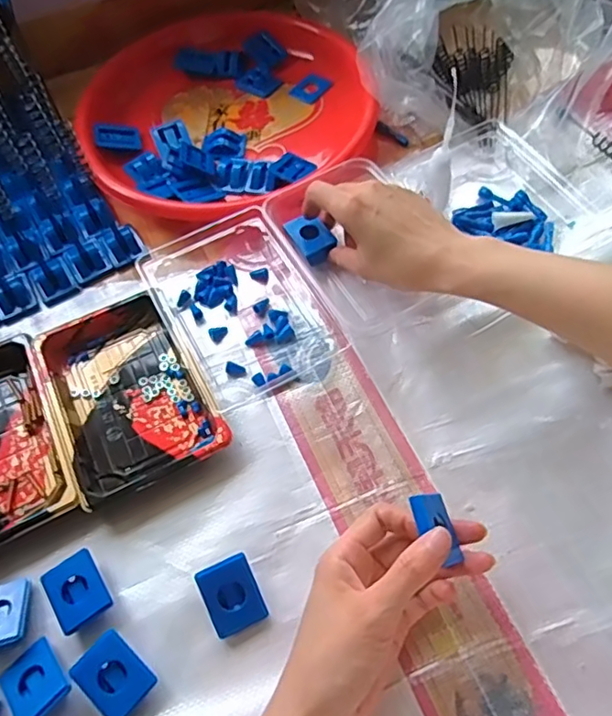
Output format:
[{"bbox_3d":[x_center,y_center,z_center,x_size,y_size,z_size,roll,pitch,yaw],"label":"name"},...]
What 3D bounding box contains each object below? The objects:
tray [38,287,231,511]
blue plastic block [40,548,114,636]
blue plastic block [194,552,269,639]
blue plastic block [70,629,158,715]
[{"bbox_3d":[-0.136,0.026,0.450,0.106,0.025,0.157,-26,61,-10],"label":"tray"},{"bbox_3d":[-0.148,0.153,0.383,0.034,0.016,0.043,-31,62,-13],"label":"blue plastic block"},{"bbox_3d":[-0.047,0.152,0.375,0.035,0.021,0.040,-23,61,-9],"label":"blue plastic block"},{"bbox_3d":[-0.115,0.194,0.356,0.042,0.019,0.034,38,69,23],"label":"blue plastic block"}]

